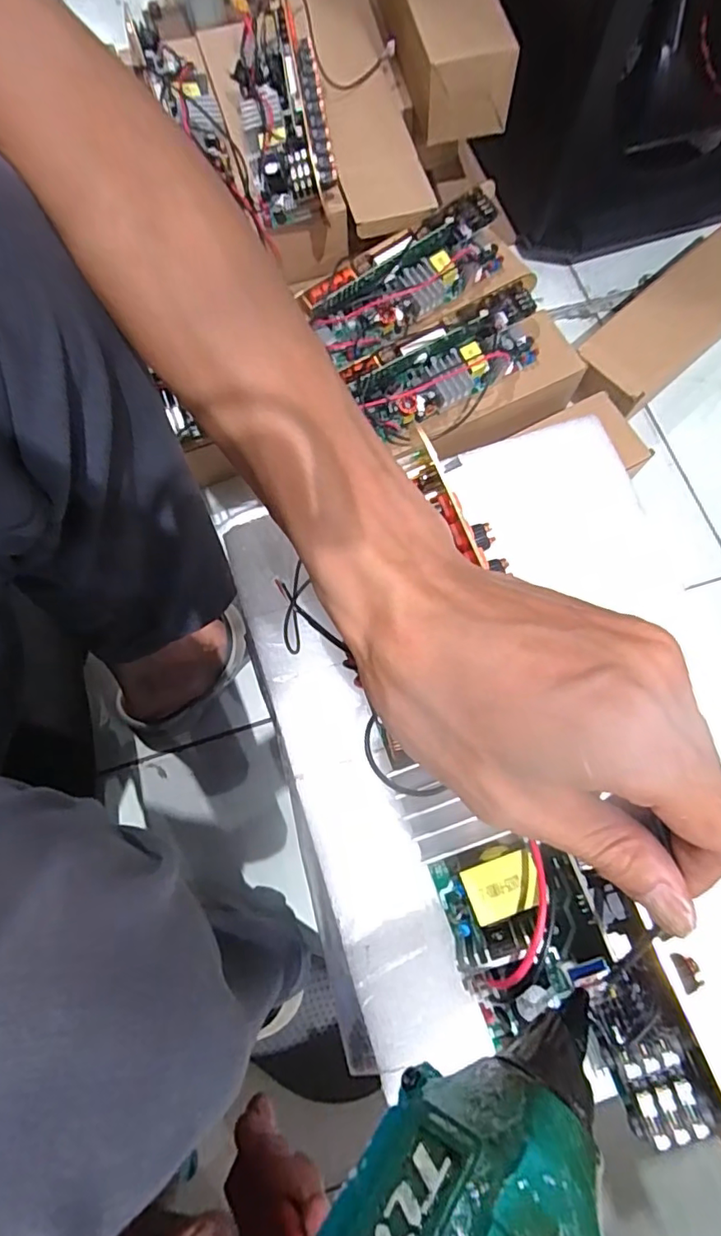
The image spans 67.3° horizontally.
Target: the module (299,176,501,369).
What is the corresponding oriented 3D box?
[{"bbox_3d":[0.054,-0.376,0.602,0.239,0.055,0.083,-34,121,-7],"label":"module"}]

